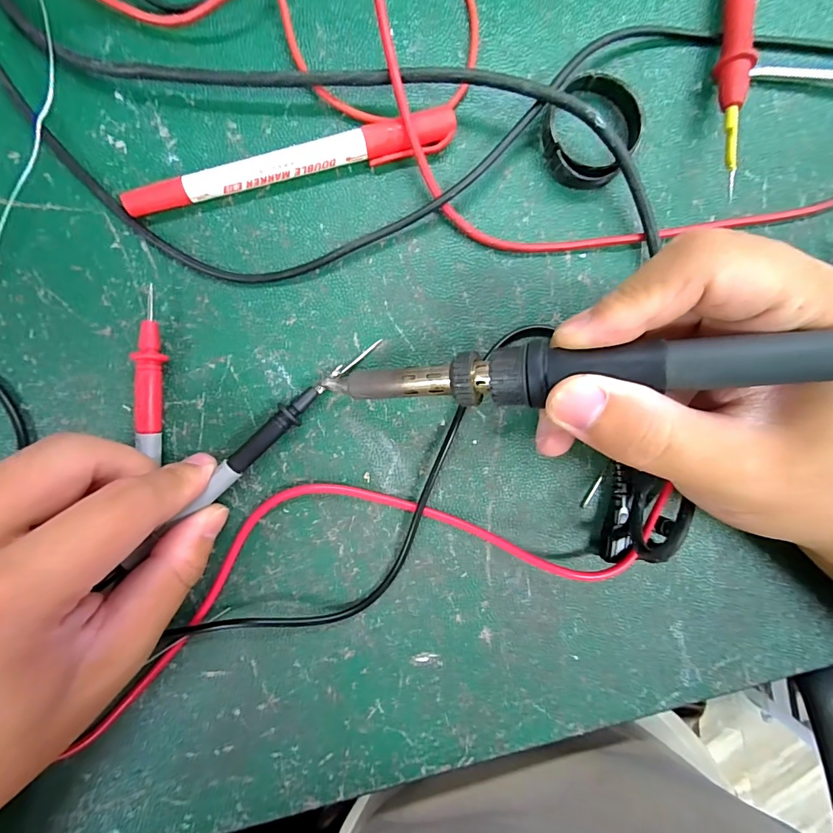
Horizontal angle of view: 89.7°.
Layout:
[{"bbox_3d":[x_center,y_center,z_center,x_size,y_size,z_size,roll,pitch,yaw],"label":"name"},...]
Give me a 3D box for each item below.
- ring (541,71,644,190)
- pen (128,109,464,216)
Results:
[{"bbox_3d":[0.075,-0.124,0.183,0.040,0.012,0.044,0,92,-4],"label":"ring"},{"bbox_3d":[-0.050,-0.104,0.174,0.135,0.013,0.013,-15,93,-4],"label":"pen"}]

